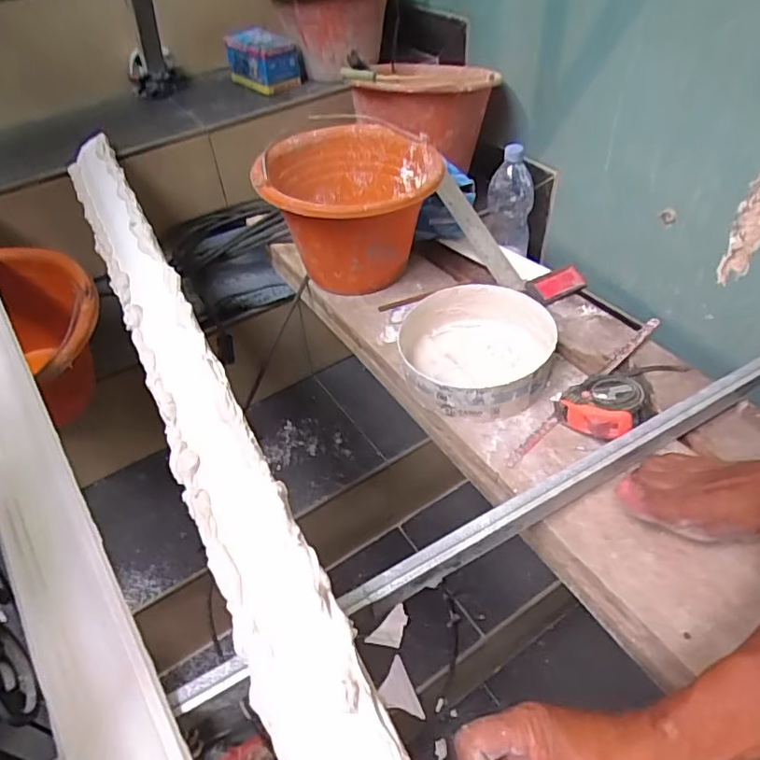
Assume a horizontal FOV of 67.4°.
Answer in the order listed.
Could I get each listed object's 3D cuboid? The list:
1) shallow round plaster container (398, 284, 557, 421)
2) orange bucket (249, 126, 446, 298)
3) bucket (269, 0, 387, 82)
[{"bbox_3d":[0.112,-0.032,0.685,0.168,0.067,0.177,2,44,4],"label":"shallow round plaster container"},{"bbox_3d":[-0.044,-0.245,0.847,0.244,0.167,0.277,-10,45,-9],"label":"orange bucket"},{"bbox_3d":[-0.104,-0.766,1.225,0.272,0.181,0.308,-4,44,-2],"label":"bucket"}]

